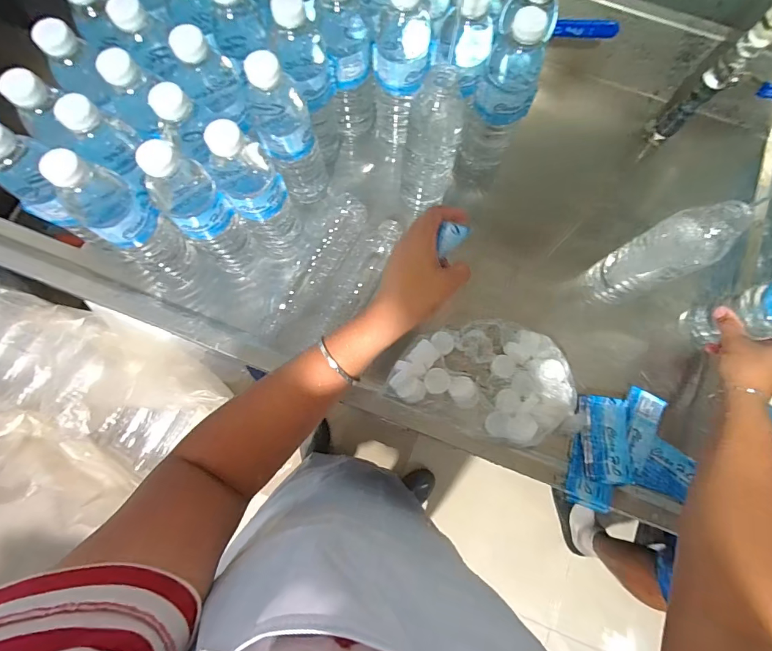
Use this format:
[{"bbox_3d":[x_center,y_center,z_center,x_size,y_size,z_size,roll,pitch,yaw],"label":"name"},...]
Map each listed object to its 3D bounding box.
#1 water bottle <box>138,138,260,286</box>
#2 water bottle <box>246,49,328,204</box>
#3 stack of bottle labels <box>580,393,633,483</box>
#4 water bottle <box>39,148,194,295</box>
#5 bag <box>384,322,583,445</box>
[{"bbox_3d":[-0.195,-0.115,0.431,0.056,0.197,0.062,-43,81,-10],"label":"water bottle"},{"bbox_3d":[-0.111,-0.219,0.450,0.066,0.202,0.056,-13,77,-4],"label":"water bottle"},{"bbox_3d":[0.272,0.138,0.472,0.059,0.017,0.099,2,77,-1],"label":"stack of bottle labels"},{"bbox_3d":[-0.291,-0.111,0.423,0.076,0.198,0.071,35,78,7],"label":"water bottle"},{"bbox_3d":[0.123,0.059,0.480,0.214,0.040,0.146,22,77,4],"label":"bag"}]

